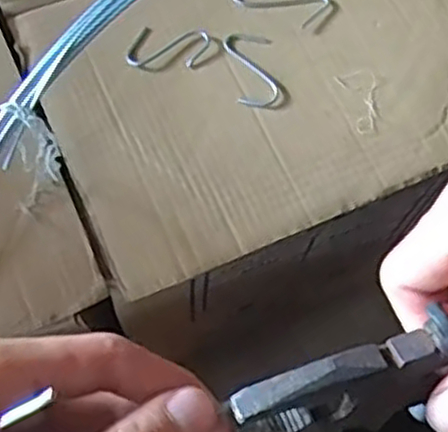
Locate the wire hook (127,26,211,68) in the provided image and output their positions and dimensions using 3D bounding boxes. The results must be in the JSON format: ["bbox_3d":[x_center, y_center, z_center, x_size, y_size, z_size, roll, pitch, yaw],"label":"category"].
[{"bbox_3d":[-0.043,-0.131,0.588,0.062,0.004,0.038,5,69,0],"label":"wire hook"}]

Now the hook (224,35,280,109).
[{"bbox_3d":[0.022,-0.114,0.584,0.035,0.004,0.067,-6,69,-4],"label":"hook"}]

